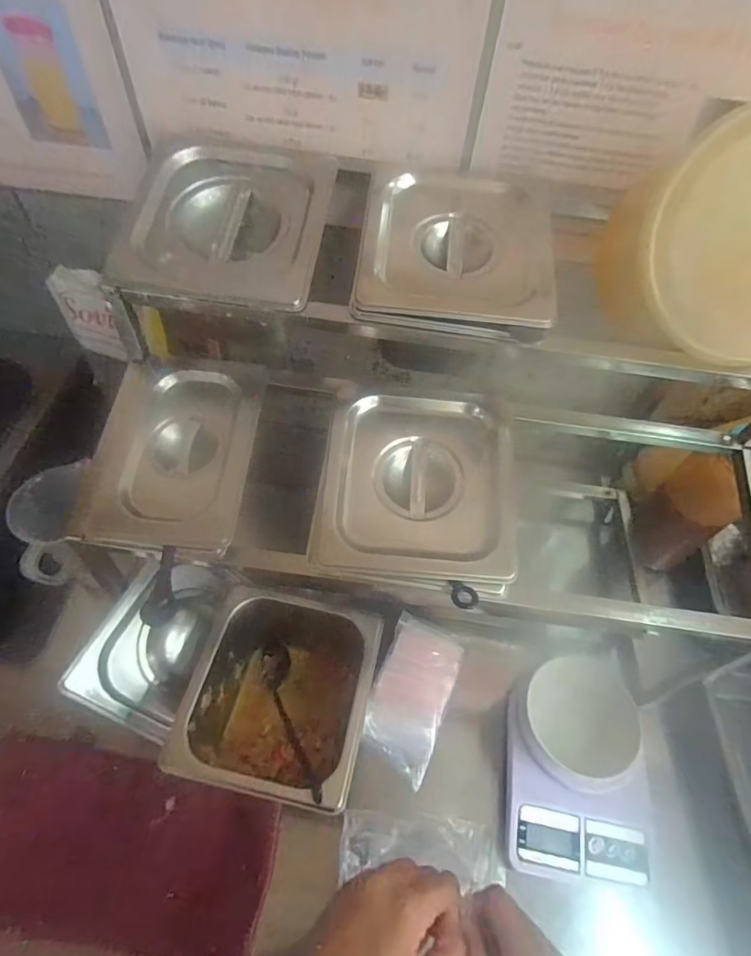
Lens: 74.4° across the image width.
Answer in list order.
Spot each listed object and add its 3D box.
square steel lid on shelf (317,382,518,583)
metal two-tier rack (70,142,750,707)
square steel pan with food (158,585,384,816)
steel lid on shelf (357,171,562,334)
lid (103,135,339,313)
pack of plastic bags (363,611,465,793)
[{"bbox_3d":[0.039,0.000,0.418,0.157,0.018,0.162,7,71,-3],"label":"square steel lid on shelf"},{"bbox_3d":[0.091,-0.035,0.511,0.636,0.374,0.341,6,53,-1],"label":"metal two-tier rack"},{"bbox_3d":[-0.090,0.212,0.485,0.160,0.082,0.169,12,53,3],"label":"square steel pan with food"},{"bbox_3d":[0.070,-0.205,0.421,0.156,0.016,0.171,6,66,1],"label":"steel lid on shelf"},{"bbox_3d":[-0.124,-0.229,0.425,0.159,0.020,0.186,9,67,-1],"label":"lid"},{"bbox_3d":[0.039,0.228,0.530,0.078,0.021,0.145,21,54,10],"label":"pack of plastic bags"}]

